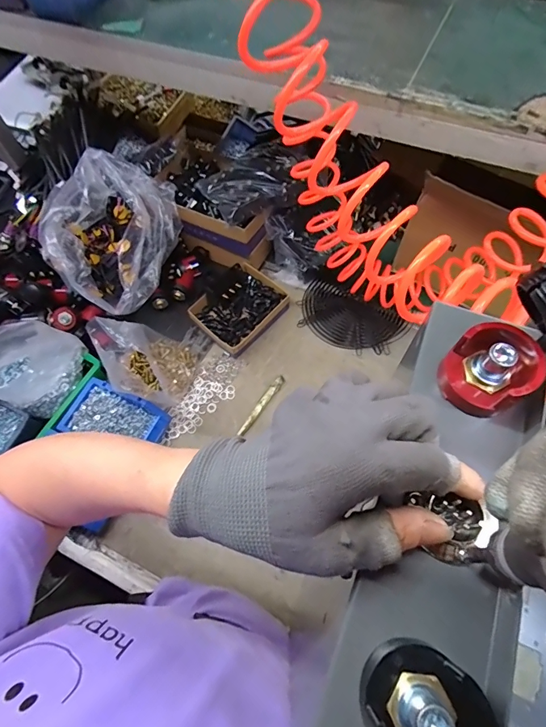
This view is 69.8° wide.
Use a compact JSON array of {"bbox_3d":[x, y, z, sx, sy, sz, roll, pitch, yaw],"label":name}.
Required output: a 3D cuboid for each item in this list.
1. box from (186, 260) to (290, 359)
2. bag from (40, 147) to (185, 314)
[{"bbox_3d":[-0.068,-0.115,0.804,0.143,0.042,0.179,36,71,19],"label":"box"},{"bbox_3d":[-0.301,-0.252,0.743,0.185,0.180,0.294,17,66,11],"label":"bag"}]

